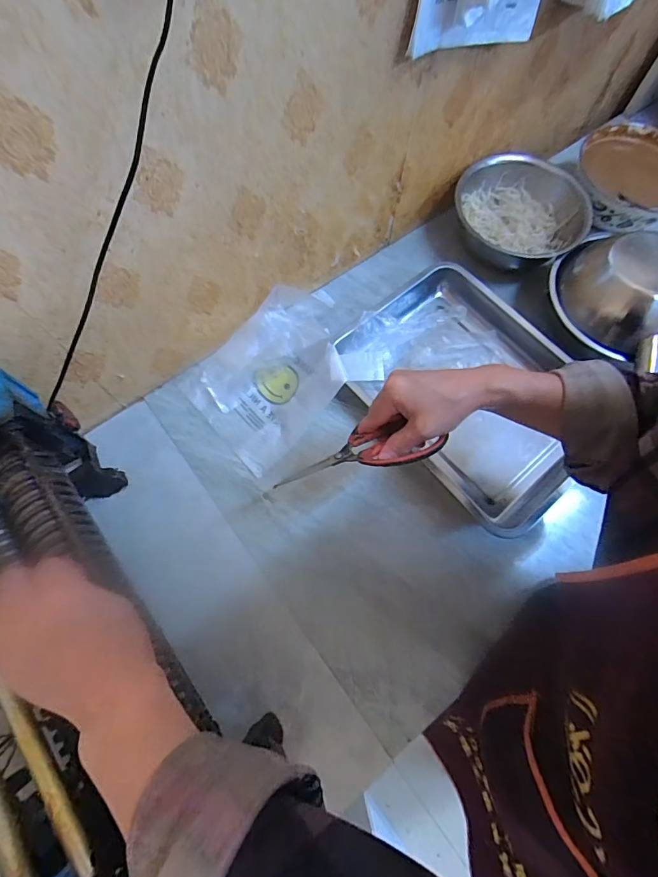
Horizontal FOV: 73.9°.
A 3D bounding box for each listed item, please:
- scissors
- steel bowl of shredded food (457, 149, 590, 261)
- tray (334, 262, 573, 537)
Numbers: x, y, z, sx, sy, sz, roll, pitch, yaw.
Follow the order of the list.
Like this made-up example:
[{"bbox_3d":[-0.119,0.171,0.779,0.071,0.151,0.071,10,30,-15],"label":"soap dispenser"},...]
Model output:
[{"bbox_3d":[0.031,0.015,0.475,0.185,0.021,0.050,-13,69,17],"label":"scissors"},{"bbox_3d":[0.328,-0.393,0.743,0.219,0.072,0.144,31,72,10],"label":"steel bowl of shredded food"},{"bbox_3d":[0.225,-0.075,0.665,0.293,0.049,0.394,-43,76,-15],"label":"tray"}]

